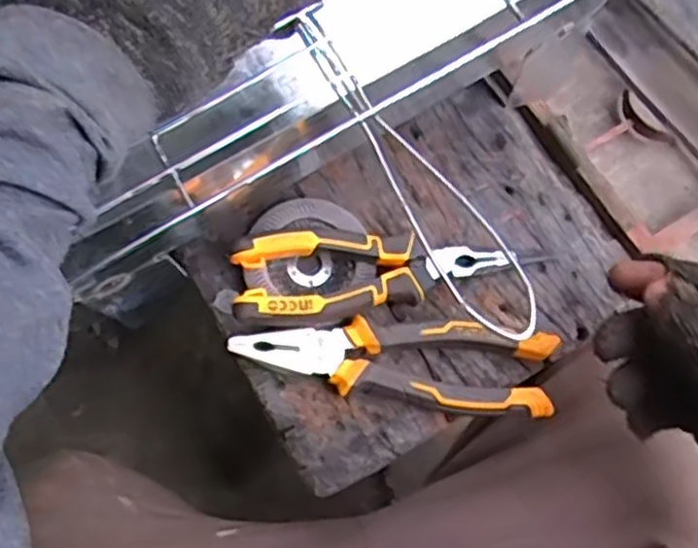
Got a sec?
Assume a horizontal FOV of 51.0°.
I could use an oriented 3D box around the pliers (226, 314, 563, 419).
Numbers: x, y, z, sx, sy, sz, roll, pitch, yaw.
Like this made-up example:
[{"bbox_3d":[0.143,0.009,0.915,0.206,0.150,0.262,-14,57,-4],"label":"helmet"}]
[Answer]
[{"bbox_3d":[0.029,0.053,0.442,0.190,0.022,0.051,5,72,0],"label":"pliers"}]

